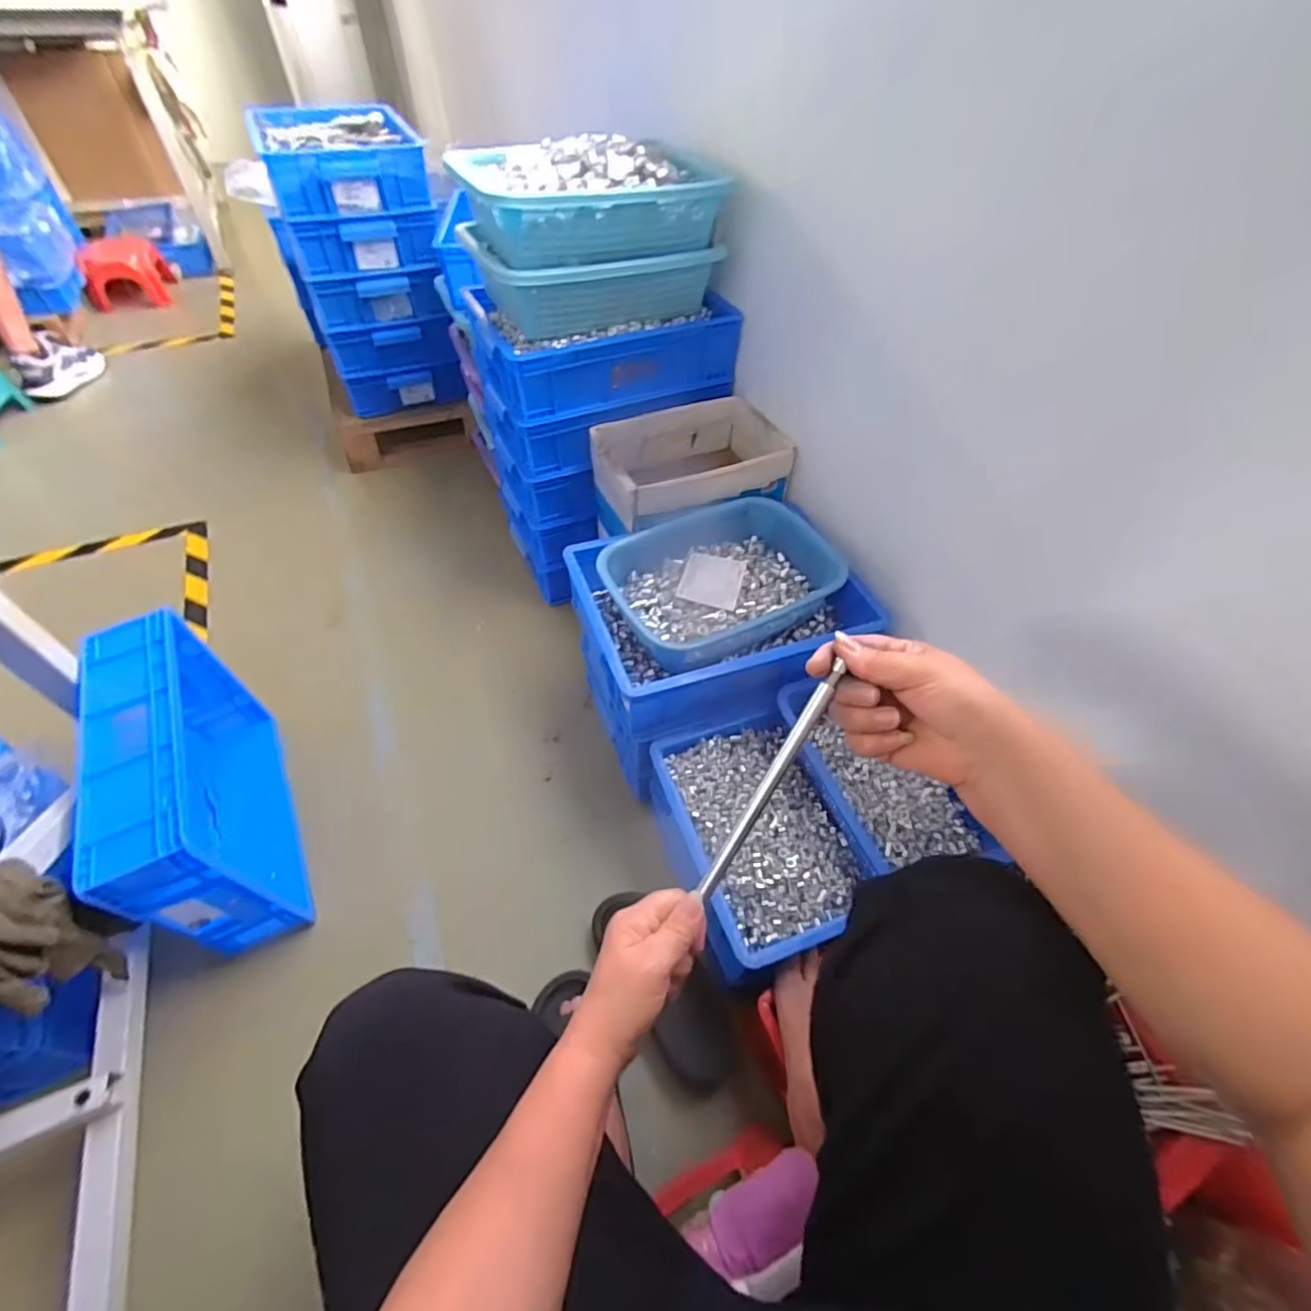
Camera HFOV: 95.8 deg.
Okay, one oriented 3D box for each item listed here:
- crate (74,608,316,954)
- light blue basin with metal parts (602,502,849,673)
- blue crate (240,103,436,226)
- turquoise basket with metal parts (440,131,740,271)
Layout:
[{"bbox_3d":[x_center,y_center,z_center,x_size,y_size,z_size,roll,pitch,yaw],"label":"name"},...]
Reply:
[{"bbox_3d":[-0.628,0.168,0.814,0.119,0.290,0.408,-22,56,-21],"label":"crate"},{"bbox_3d":[0.092,-0.121,0.912,0.337,0.079,0.249,-19,55,-19],"label":"light blue basin with metal parts"},{"bbox_3d":[-0.665,-1.058,1.261,0.311,0.112,0.355,-17,54,-18],"label":"blue crate"},{"bbox_3d":[-0.098,-0.710,0.910,0.374,0.108,0.265,-14,53,-15],"label":"turquoise basket with metal parts"}]

